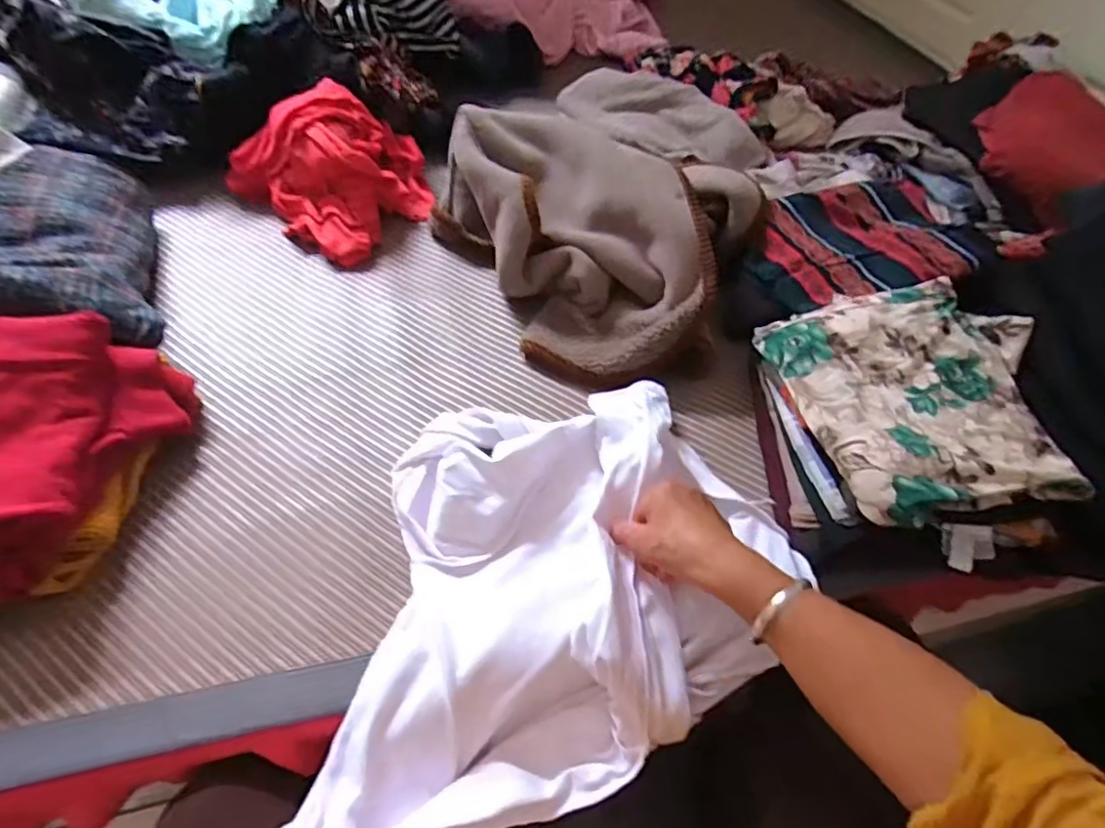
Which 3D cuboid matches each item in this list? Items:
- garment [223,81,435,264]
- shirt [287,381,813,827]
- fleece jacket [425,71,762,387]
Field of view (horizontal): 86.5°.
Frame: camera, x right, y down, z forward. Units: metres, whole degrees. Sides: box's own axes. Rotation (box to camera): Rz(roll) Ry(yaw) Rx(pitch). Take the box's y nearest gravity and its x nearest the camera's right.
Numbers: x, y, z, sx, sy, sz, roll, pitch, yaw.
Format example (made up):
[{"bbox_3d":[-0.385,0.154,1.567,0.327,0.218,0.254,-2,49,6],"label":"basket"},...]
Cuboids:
[{"bbox_3d":[-0.296,-0.347,0.822,0.229,0.130,0.211,2,52,-3],"label":"garment"},{"bbox_3d":[-0.062,0.164,0.487,0.513,0.084,0.332,-29,60,-24],"label":"shirt"},{"bbox_3d":[0.082,-0.319,0.812,0.394,0.157,0.591,21,54,11],"label":"fleece jacket"}]

